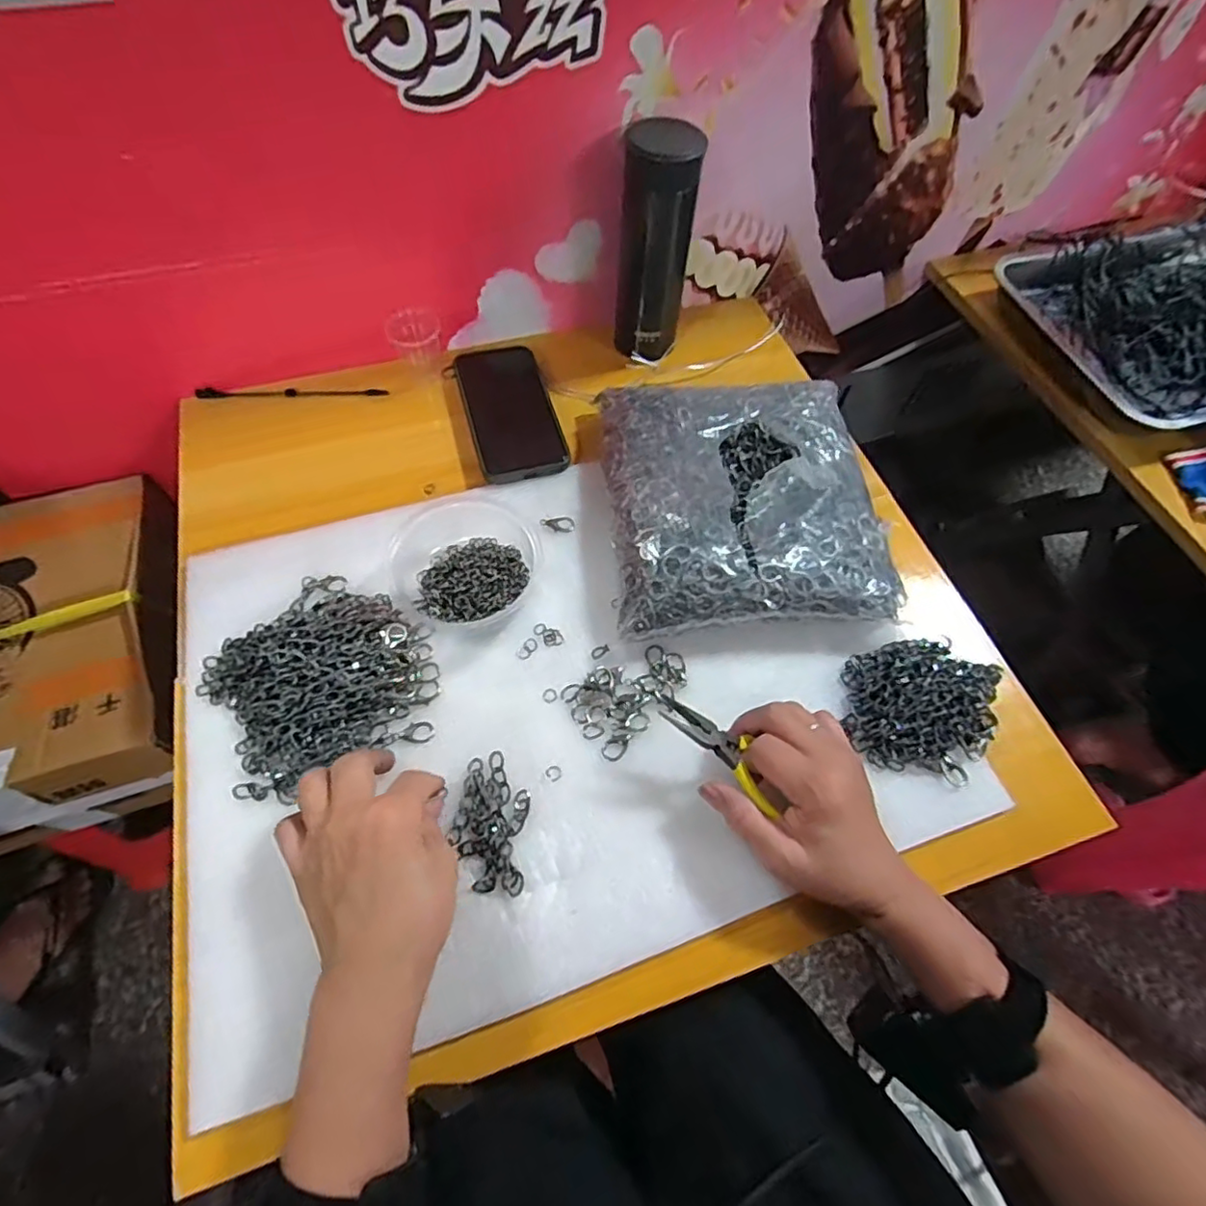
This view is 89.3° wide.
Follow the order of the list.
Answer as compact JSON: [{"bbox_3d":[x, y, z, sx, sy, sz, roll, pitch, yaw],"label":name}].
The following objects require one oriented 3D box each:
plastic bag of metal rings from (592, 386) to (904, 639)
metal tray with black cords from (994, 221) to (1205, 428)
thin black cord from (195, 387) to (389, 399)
[{"bbox_3d":[0.116,-0.094,0.516,0.221,0.059,0.242,-3,62,-6],"label":"plastic bag of metal rings"},{"bbox_3d":[0.628,-0.310,0.663,0.316,0.062,0.280,-16,63,-11],"label":"metal tray with black cords"},{"bbox_3d":[-0.311,-0.209,0.607,0.185,0.004,0.016,1,62,-4],"label":"thin black cord"}]

